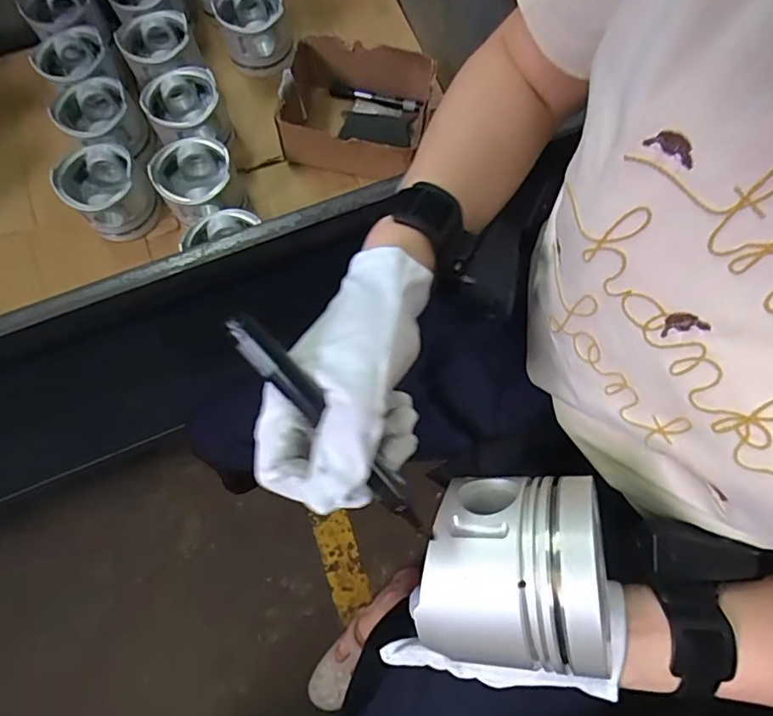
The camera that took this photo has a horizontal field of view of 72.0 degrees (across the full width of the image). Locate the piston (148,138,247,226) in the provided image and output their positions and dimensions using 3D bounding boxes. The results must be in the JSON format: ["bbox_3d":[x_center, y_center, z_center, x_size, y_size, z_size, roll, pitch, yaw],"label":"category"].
[{"bbox_3d":[-0.253,-0.231,0.739,0.104,0.091,0.112,-28,73,-8],"label":"piston"}]

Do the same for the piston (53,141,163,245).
[{"bbox_3d":[-0.380,-0.228,0.734,0.107,0.077,0.100,-31,74,-9],"label":"piston"}]

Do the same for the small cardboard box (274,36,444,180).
[{"bbox_3d":[-0.039,-0.358,0.767,0.211,0.106,0.175,3,71,2],"label":"small cardboard box"}]

